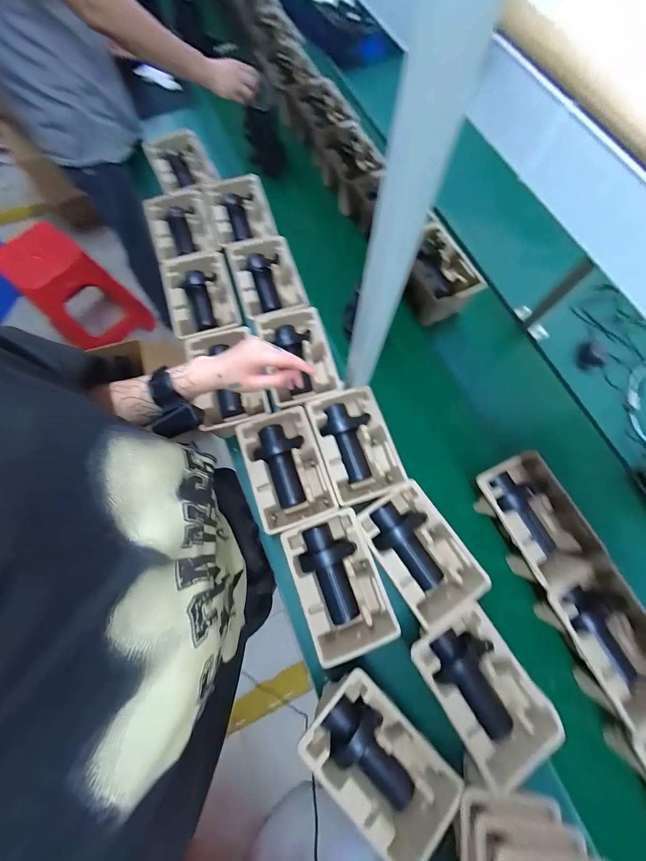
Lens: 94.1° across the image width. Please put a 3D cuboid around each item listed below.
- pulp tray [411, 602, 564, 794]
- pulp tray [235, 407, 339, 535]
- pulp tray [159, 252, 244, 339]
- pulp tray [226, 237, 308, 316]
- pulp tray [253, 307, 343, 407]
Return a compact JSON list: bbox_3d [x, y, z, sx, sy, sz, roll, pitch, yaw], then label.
[{"bbox_3d":[0.261,0.427,0.506,0.161,0.059,0.227,-29,74,-8],"label":"pulp tray"},{"bbox_3d":[-0.075,0.085,0.634,0.147,0.099,0.229,-19,72,-5],"label":"pulp tray"},{"bbox_3d":[-0.292,-0.319,0.724,0.155,0.043,0.237,-17,72,-5],"label":"pulp tray"},{"bbox_3d":[-0.137,-0.369,0.742,0.156,0.049,0.231,-19,72,-5],"label":"pulp tray"},{"bbox_3d":[-0.054,-0.166,0.687,0.155,0.045,0.238,-15,72,-4],"label":"pulp tray"}]

